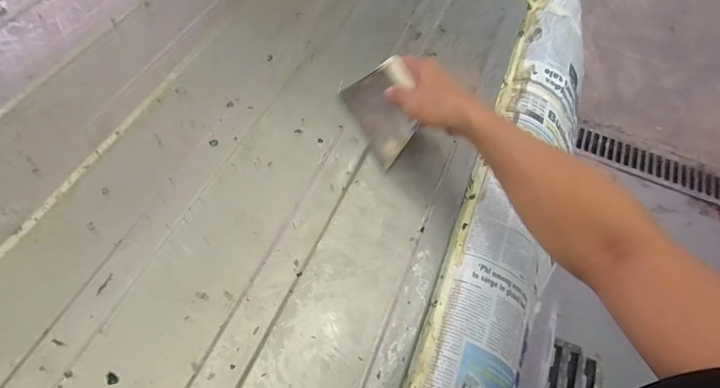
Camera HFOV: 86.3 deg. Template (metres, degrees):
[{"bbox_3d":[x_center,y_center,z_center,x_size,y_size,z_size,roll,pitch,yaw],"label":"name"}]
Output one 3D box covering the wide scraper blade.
[{"bbox_3d":[0.036,-0.117,0.515,0.010,0.100,0.130,-5,59,-56],"label":"wide scraper blade"}]

